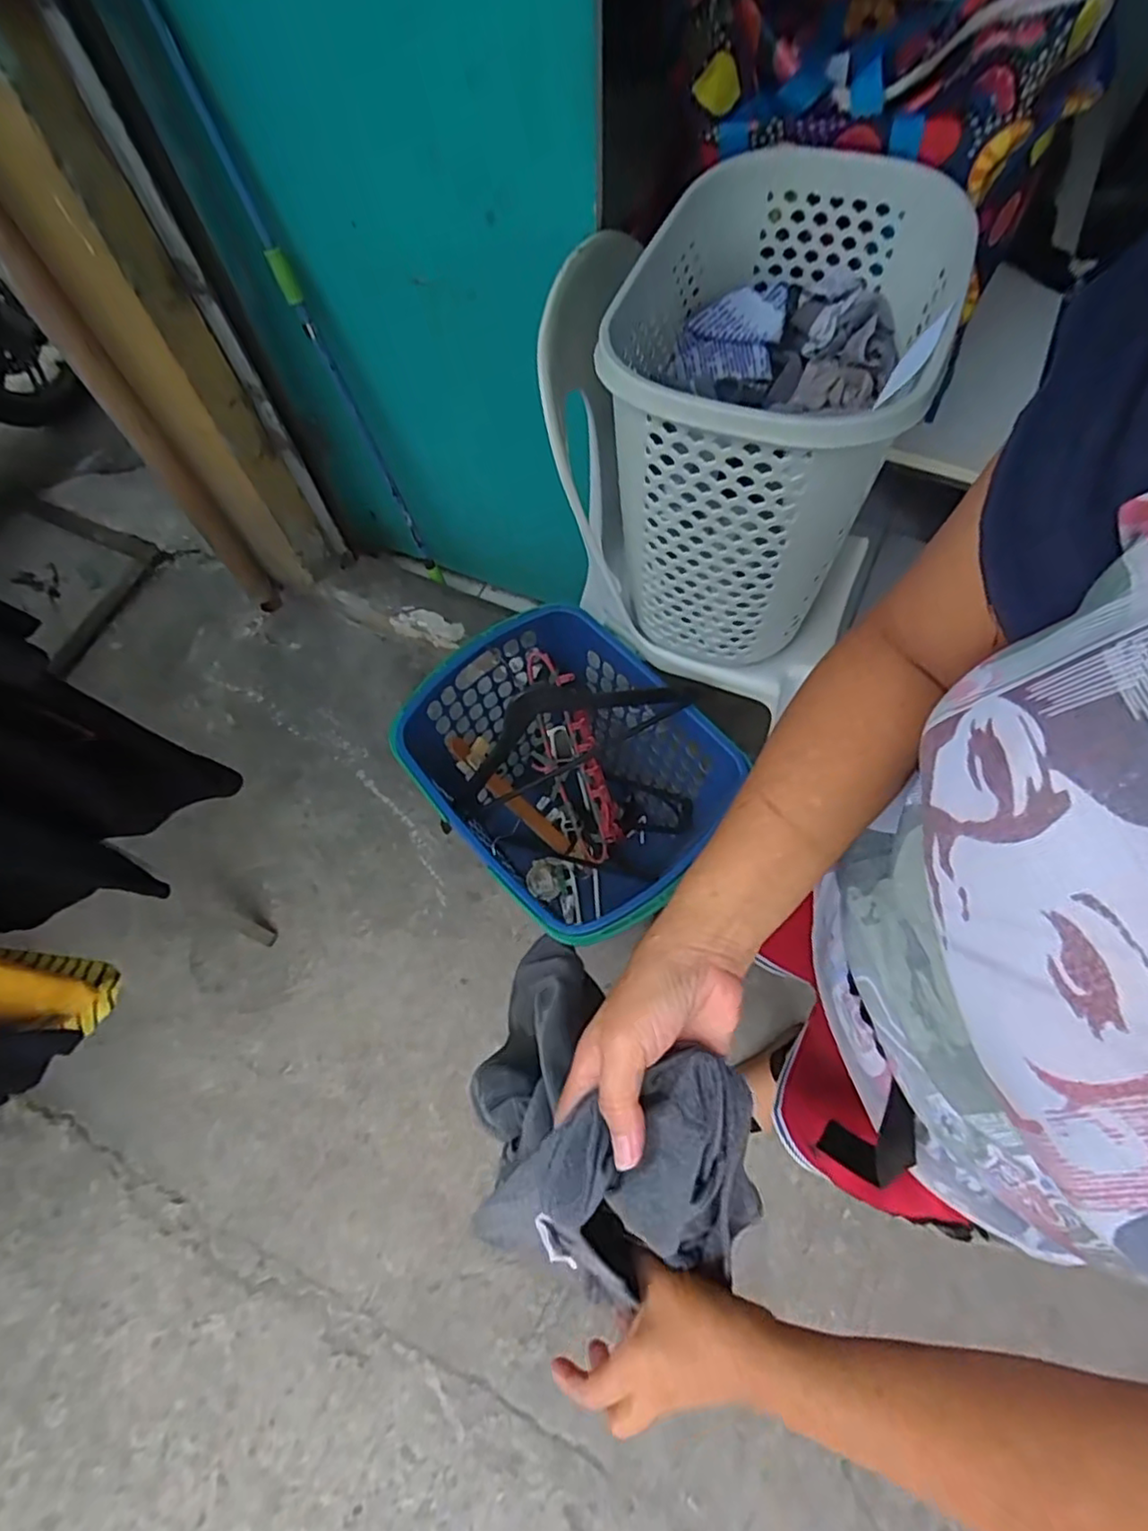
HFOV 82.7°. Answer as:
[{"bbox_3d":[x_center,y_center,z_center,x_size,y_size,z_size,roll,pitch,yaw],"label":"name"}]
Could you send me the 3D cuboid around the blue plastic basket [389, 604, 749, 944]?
[{"bbox_3d":[-0.005,0.049,1.054,0.362,0.470,0.430,-41,70,-14],"label":"blue plastic basket"}]

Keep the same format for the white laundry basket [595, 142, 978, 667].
[{"bbox_3d":[0.225,-0.421,0.815,0.310,0.381,0.455,20,69,11],"label":"white laundry basket"}]

